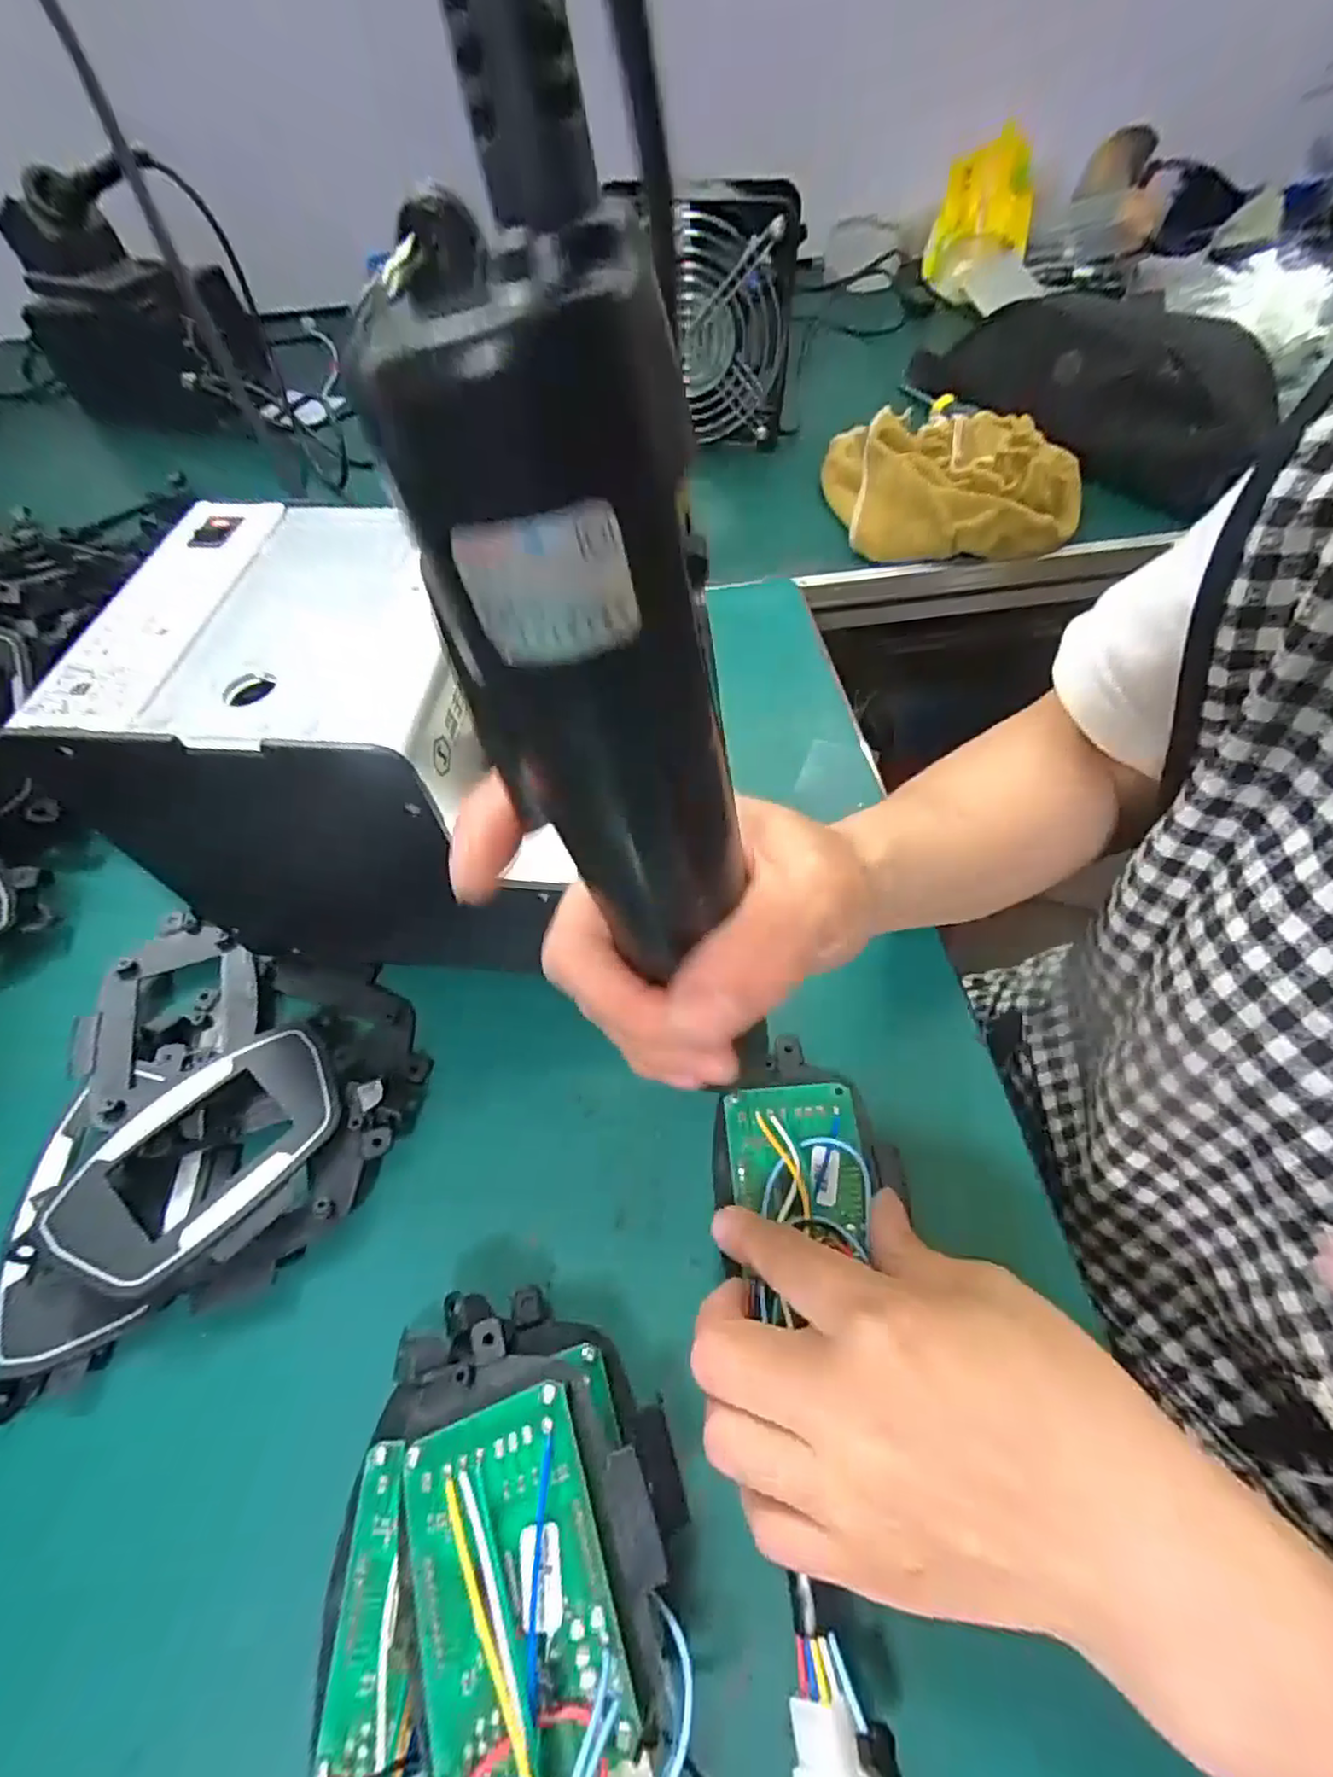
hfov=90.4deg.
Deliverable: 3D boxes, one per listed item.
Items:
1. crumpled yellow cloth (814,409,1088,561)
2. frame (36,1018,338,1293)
[{"bbox_3d":[0.203,-0.289,0.468,0.168,0.058,0.125,0,59,1],"label":"crumpled yellow cloth"},{"bbox_3d":[-0.169,0.097,0.244,0.060,0.007,0.100,37,60,21],"label":"frame"}]

